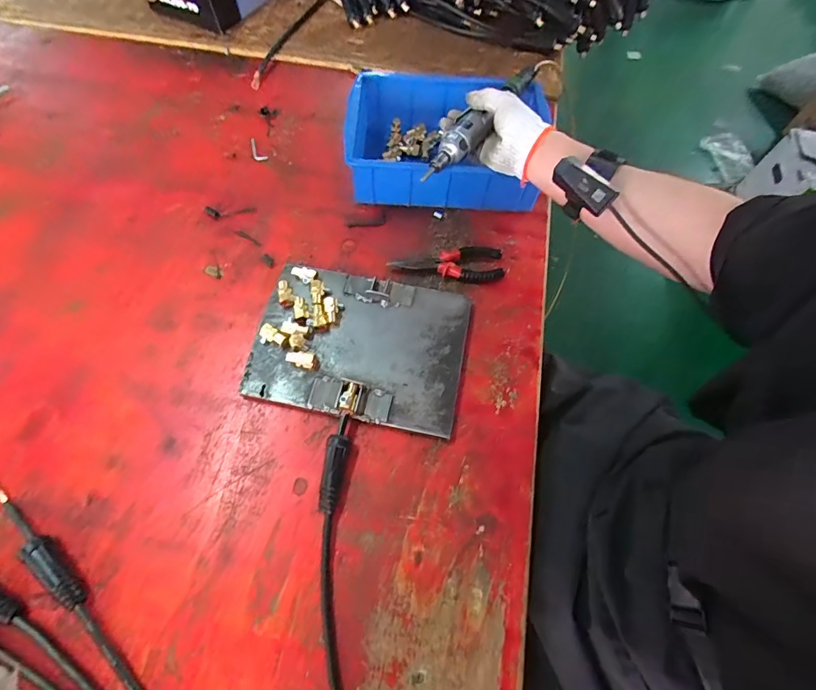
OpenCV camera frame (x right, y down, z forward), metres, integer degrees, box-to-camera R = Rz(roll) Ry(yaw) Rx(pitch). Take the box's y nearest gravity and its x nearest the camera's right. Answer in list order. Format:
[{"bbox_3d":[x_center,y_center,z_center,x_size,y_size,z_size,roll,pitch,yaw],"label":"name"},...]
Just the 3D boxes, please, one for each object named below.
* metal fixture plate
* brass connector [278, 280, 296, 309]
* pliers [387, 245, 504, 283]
[{"bbox_3d":[-0.056,-0.002,0.538,0.251,0.031,0.192,12,64,2],"label":"metal fixture plate"},{"bbox_3d":[-0.159,-0.067,0.549,0.020,0.013,0.037,-14,82,-10],"label":"brass connector"},{"bbox_3d":[0.056,-0.112,0.598,0.157,0.026,0.052,-3,65,-5],"label":"pliers"}]

